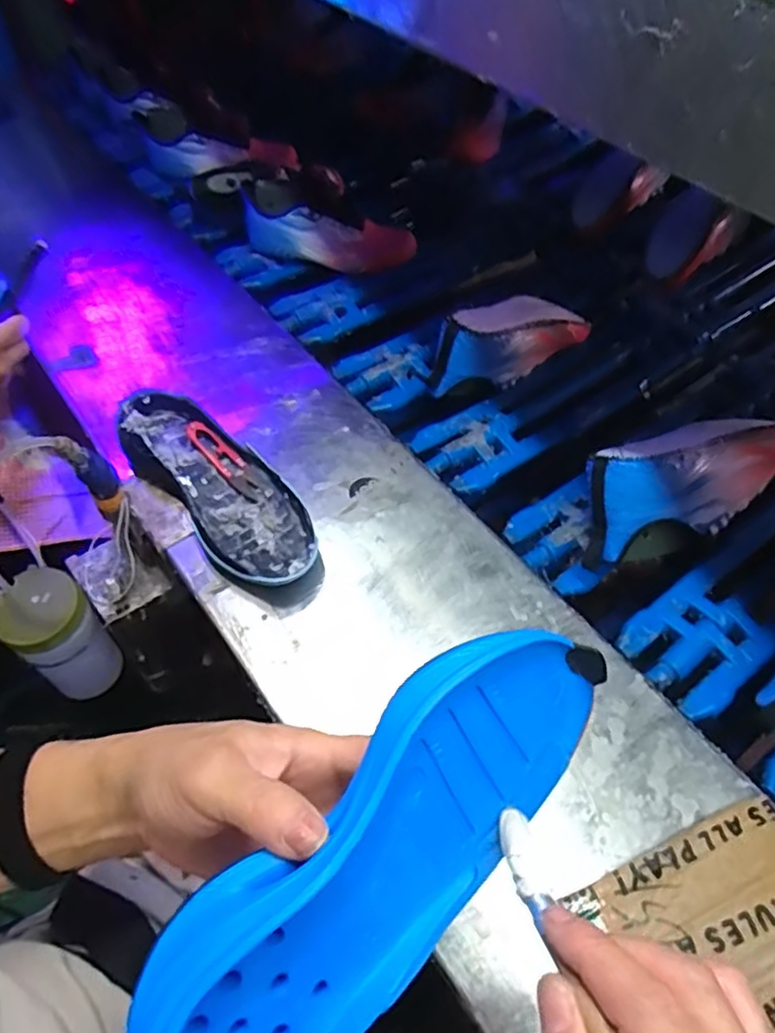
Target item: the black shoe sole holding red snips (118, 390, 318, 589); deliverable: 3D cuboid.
[{"bbox_3d":[-0.147,-0.028,0.564,0.093,0.045,0.238,-37,62,-21],"label":"black shoe sole holding red snips"}]

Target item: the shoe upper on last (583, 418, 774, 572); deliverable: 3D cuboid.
[{"bbox_3d":[0.275,-0.037,0.587,0.241,0.101,0.092,-28,61,-15],"label":"shoe upper on last"}]

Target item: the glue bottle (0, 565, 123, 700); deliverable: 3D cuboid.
[{"bbox_3d":[-0.311,0.115,0.617,0.080,0.123,0.074,-1,57,1],"label":"glue bottle"}]

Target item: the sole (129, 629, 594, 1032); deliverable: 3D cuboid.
[{"bbox_3d":[0.001,0.141,0.271,0.232,0.093,0.040,-40,23,-23],"label":"sole"}]

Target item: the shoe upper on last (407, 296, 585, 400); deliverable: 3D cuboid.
[{"bbox_3d":[0.133,-0.201,0.715,0.211,0.096,0.074,-24,59,-15],"label":"shoe upper on last"}]

